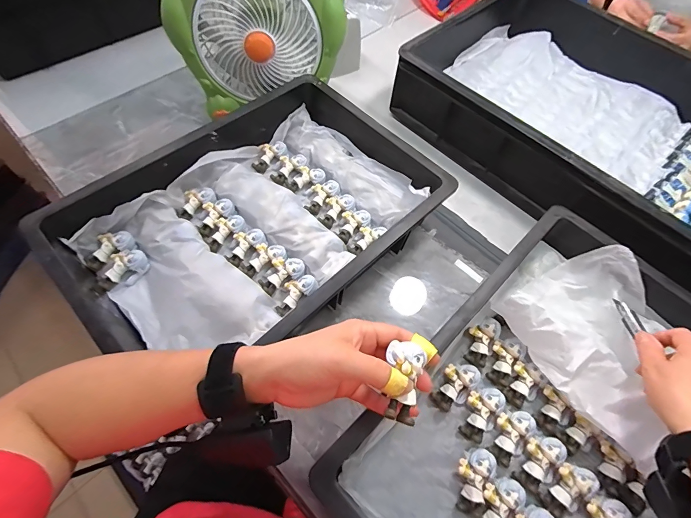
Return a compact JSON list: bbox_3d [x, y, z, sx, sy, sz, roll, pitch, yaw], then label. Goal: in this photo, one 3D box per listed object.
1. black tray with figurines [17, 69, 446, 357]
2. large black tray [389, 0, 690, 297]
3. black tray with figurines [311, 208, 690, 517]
[{"bbox_3d":[-0.118,-0.052,0.483,0.448,0.097,0.317,-35,69,-20],"label":"black tray with figurines"},{"bbox_3d":[0.407,-0.234,0.581,0.570,0.114,0.408,41,71,16],"label":"large black tray"},{"bbox_3d":[0.226,0.176,0.370,0.428,0.095,0.303,-40,71,-22],"label":"black tray with figurines"}]

